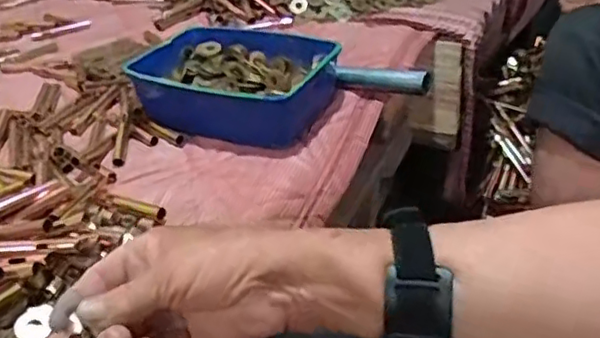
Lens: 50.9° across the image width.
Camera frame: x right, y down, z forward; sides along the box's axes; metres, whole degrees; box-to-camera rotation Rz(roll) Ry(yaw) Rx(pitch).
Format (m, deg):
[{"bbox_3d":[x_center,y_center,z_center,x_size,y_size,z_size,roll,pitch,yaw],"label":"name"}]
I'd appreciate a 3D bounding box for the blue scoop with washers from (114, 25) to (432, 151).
[{"bbox_3d":[-0.032,-0.084,0.662,0.308,0.065,0.155,9,35,18],"label":"blue scoop with washers"}]

